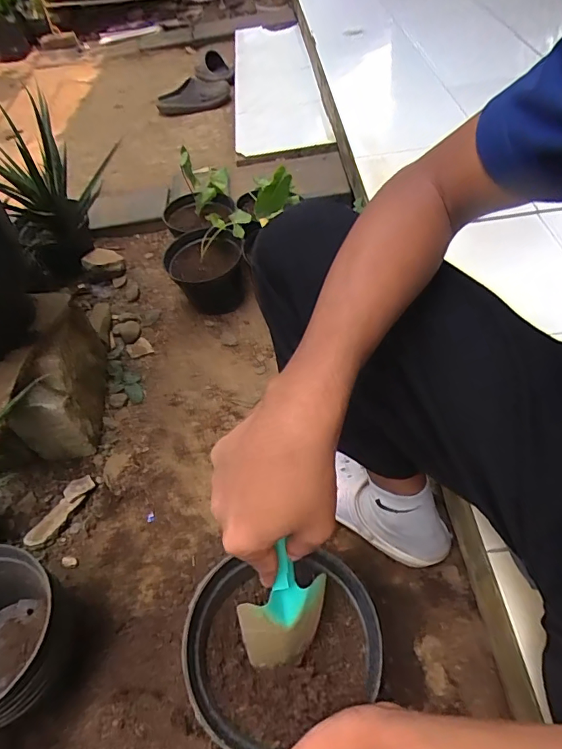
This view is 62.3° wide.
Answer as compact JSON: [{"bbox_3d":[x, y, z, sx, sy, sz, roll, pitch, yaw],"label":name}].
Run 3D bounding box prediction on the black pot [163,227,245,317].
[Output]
[{"bbox_3d":[-0.165,-0.224,1.042,0.148,0.148,0.158,-3,51,4],"label":"black pot"}]

